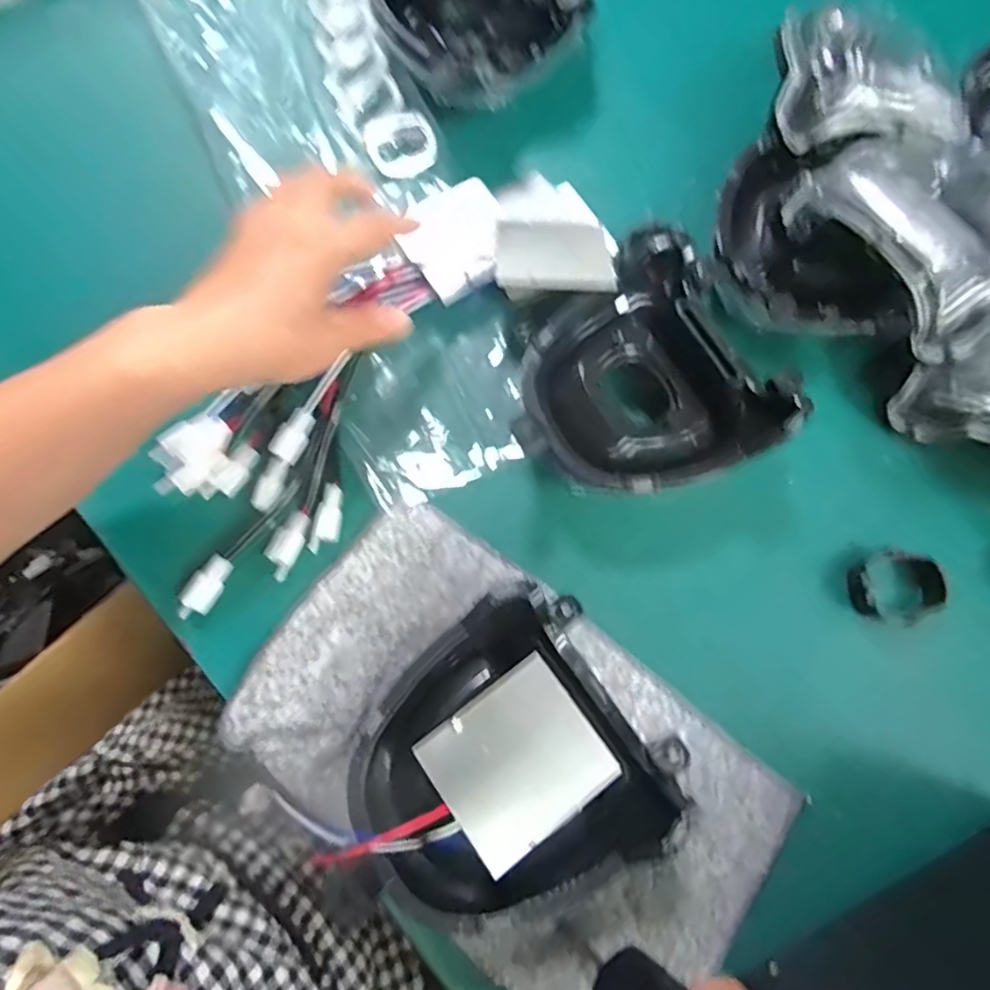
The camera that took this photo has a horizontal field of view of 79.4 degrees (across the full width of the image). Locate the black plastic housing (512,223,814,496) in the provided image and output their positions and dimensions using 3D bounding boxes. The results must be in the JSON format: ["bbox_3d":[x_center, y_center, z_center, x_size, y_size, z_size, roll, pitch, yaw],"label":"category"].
[{"bbox_3d":[0.081,-0.061,0.341,0.139,0.049,0.135,-31,78,-8],"label":"black plastic housing"}]

